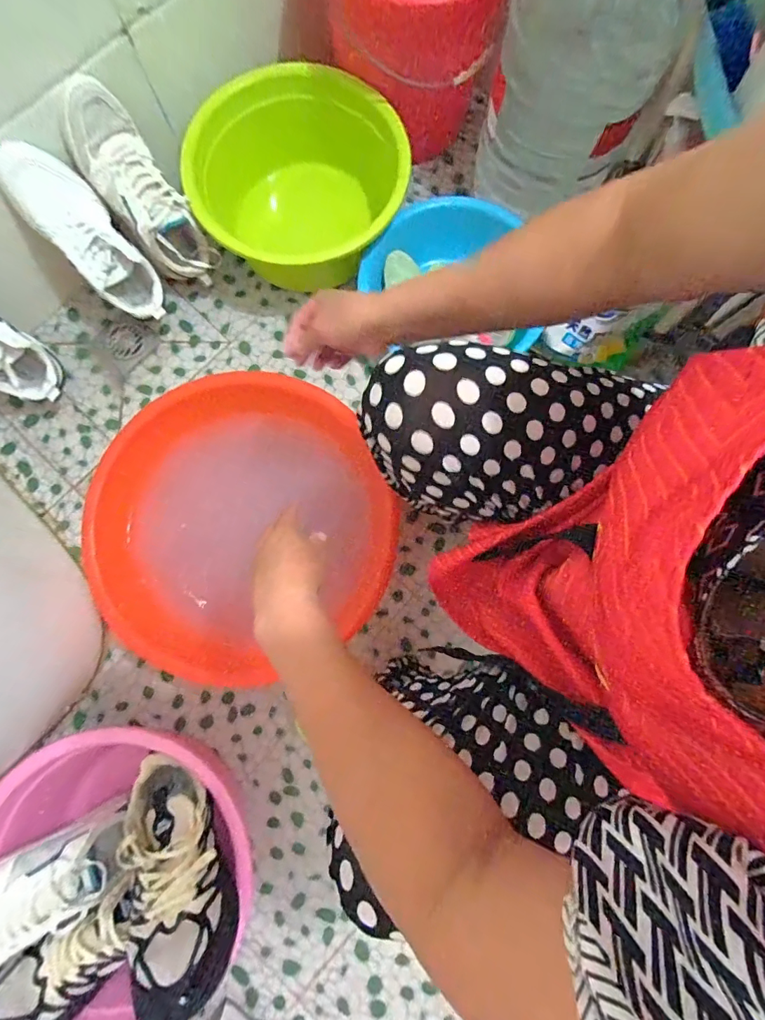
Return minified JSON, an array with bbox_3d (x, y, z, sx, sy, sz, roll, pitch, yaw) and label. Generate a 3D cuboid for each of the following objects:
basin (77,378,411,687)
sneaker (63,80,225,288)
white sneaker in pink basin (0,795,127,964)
[{"bbox_3d":[-0.225,0.027,0.740,0.439,0.163,0.428,0,79,0],"label":"basin"},{"bbox_3d":[-0.406,-0.529,0.753,0.112,0.294,0.093,-40,43,-7],"label":"sneaker"},{"bbox_3d":[-0.469,0.513,0.590,0.241,0.084,0.109,-24,78,-33],"label":"white sneaker in pink basin"}]

